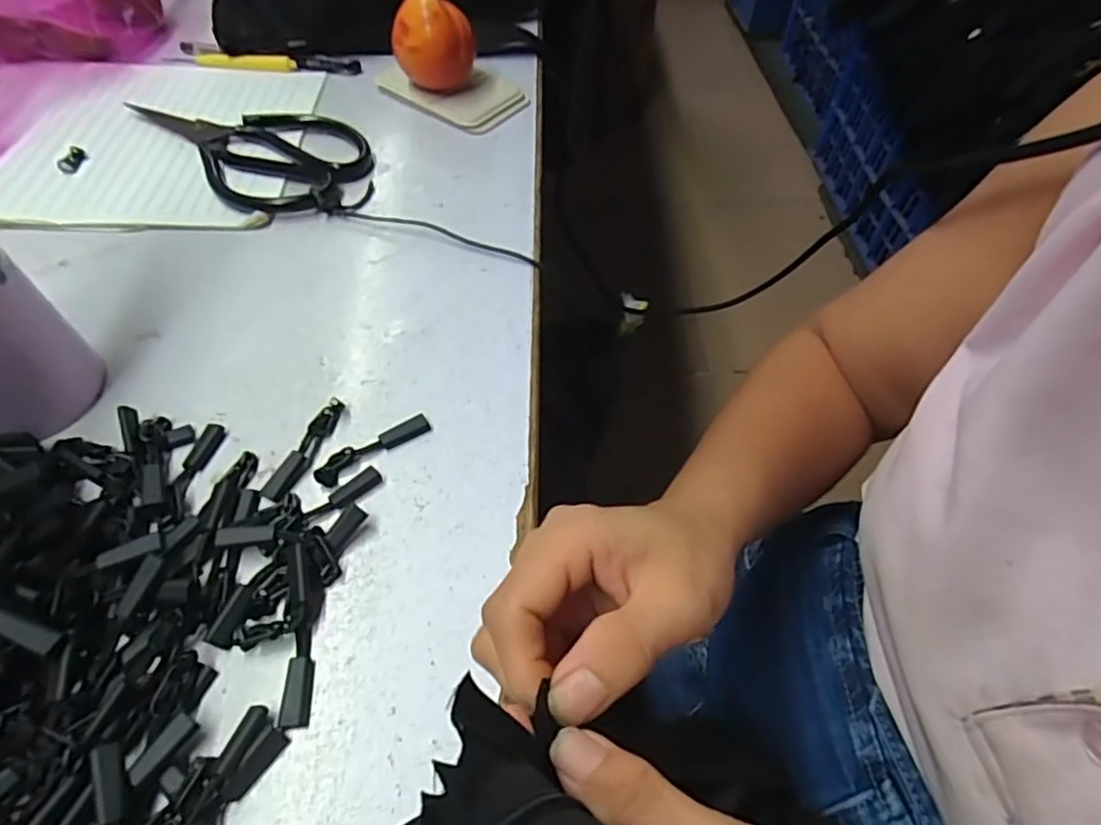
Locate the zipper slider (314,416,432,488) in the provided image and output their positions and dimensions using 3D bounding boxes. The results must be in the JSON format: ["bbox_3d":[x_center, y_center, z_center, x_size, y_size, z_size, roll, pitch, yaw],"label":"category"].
[{"bbox_3d":[-0.083,0.016,0.285,0.056,0.005,0.013,-31,62,-22],"label":"zipper slider"}]

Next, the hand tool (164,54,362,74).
[{"bbox_3d":[-0.221,-0.271,0.472,0.143,0.011,0.014,3,55,-2],"label":"hand tool"}]

